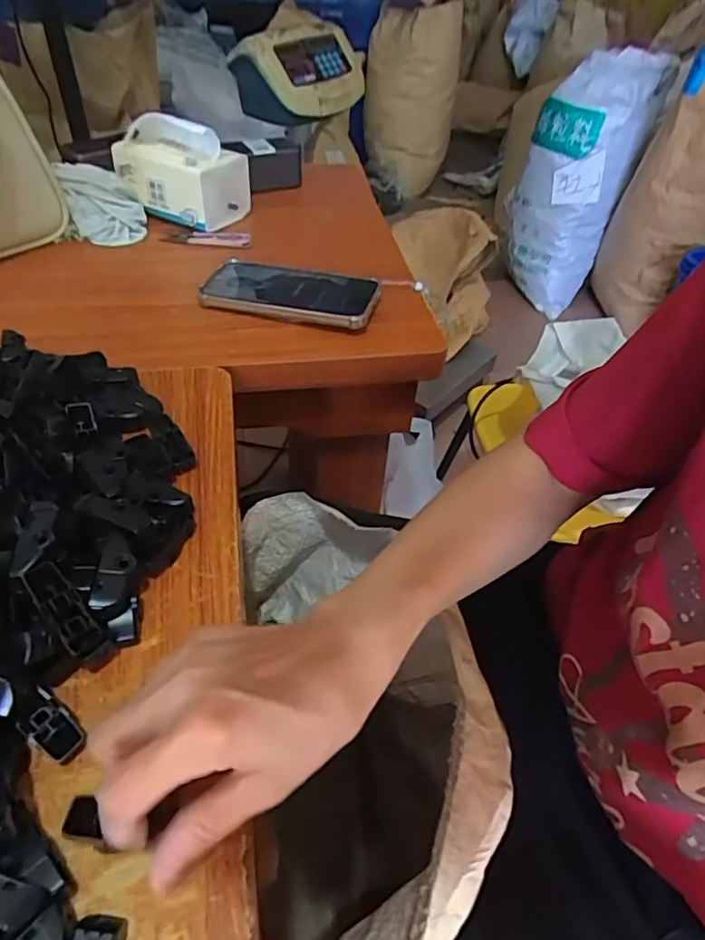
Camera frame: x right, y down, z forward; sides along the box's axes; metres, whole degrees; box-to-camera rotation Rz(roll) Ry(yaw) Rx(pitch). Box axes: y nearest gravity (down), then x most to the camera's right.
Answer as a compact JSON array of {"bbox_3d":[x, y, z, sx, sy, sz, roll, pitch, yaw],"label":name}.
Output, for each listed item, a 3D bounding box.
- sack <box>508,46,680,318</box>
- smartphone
[{"bbox_3d":[0.605,-0.783,1.603,0.270,0.596,0.204,34,52,25],"label":"sack"},{"bbox_3d":[-0.061,-0.177,0.579,0.167,0.013,0.079,10,49,10],"label":"smartphone"}]

